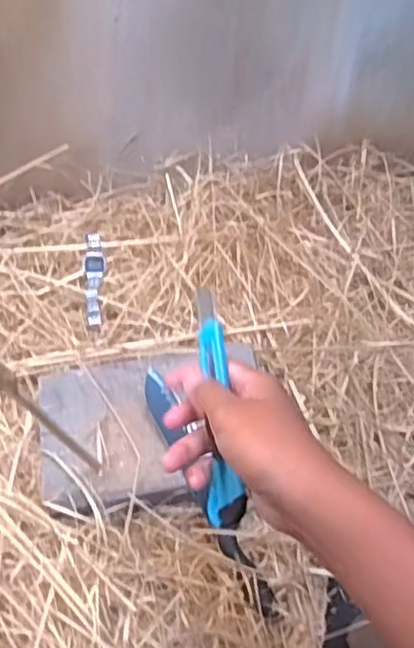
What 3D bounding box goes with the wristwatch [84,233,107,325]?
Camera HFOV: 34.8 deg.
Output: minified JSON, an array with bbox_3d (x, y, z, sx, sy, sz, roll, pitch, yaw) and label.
[{"bbox_3d":[-0.163,-0.065,0.961,0.030,0.021,0.135,-1,73,-6],"label":"wristwatch"}]

